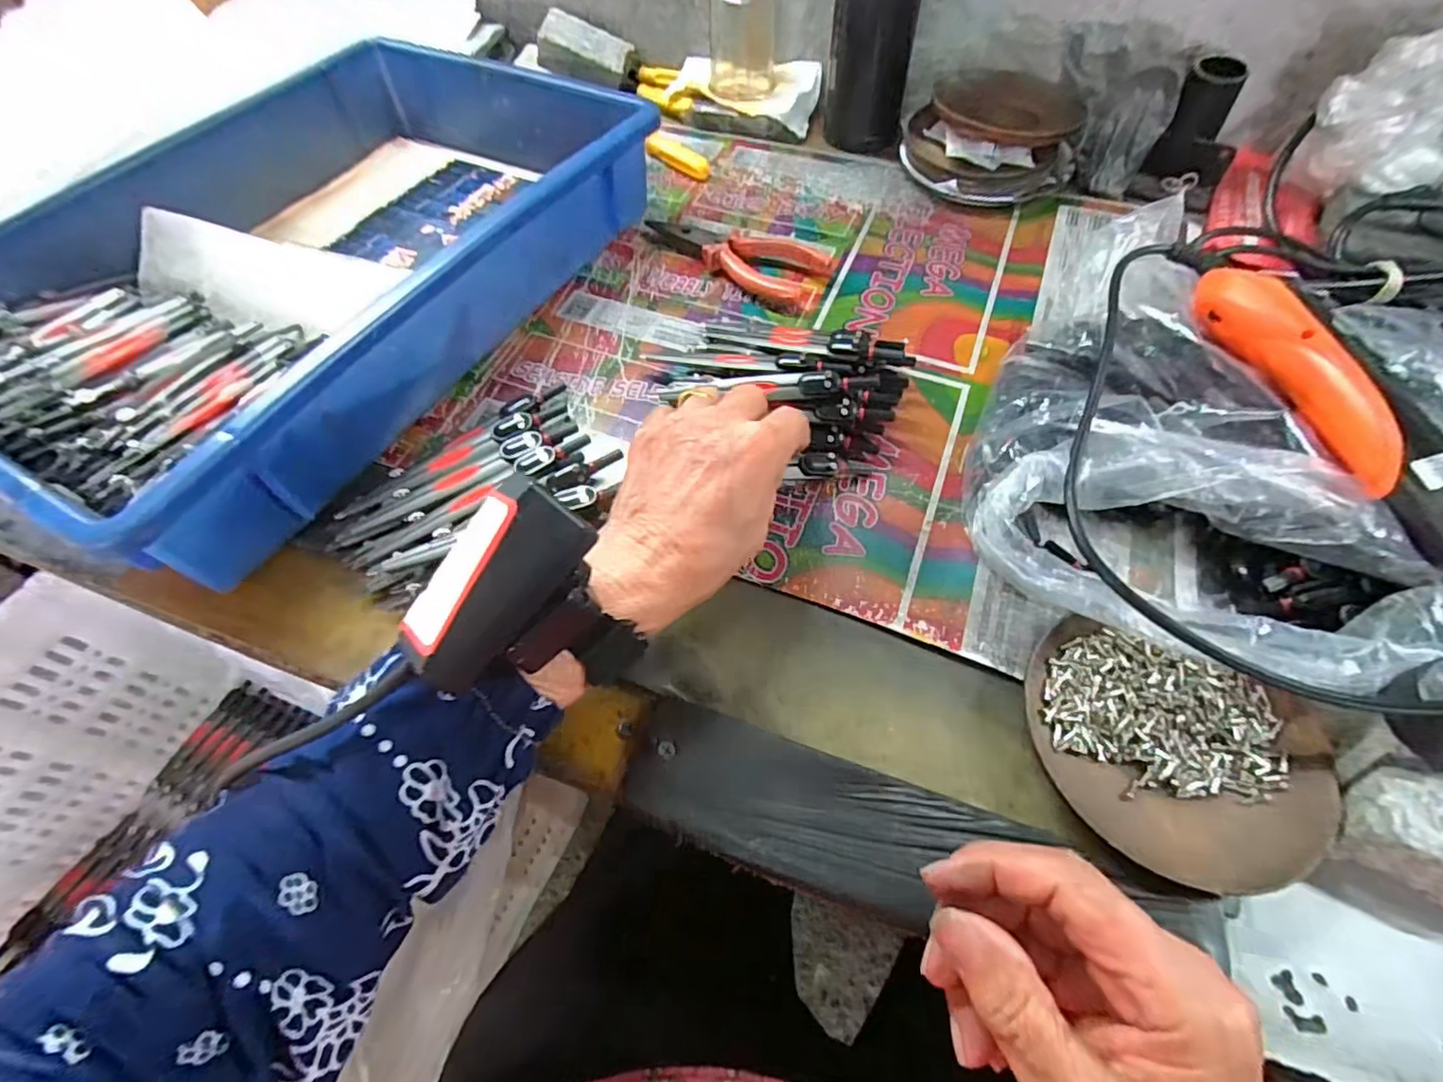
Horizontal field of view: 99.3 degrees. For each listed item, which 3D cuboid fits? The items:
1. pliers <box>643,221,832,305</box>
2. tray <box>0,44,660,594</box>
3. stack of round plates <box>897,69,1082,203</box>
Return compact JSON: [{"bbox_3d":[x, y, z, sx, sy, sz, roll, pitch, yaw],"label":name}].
[{"bbox_3d":[0.008,-0.213,0.448,0.139,0.017,0.045,32,64,20],"label":"pliers"},{"bbox_3d":[-0.268,-0.189,0.405,0.285,0.077,0.422,24,61,16],"label":"tray"},{"bbox_3d":[0.213,-0.319,0.486,0.134,0.056,0.122,18,60,13],"label":"stack of round plates"}]

